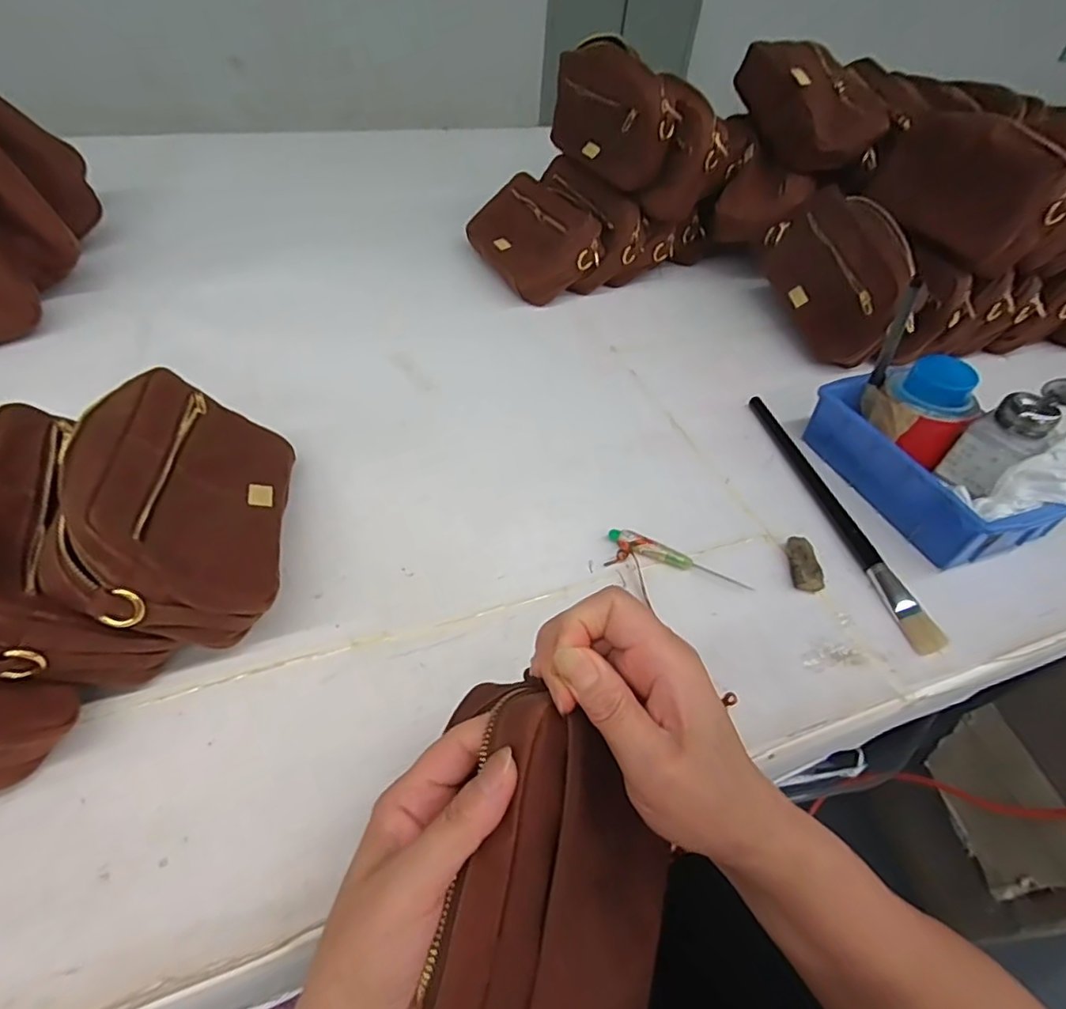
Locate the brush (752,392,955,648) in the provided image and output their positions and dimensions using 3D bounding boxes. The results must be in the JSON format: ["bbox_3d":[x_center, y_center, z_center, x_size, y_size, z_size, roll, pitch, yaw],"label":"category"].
[{"bbox_3d":[0.265,-0.004,0.525,0.019,0.013,0.300,-4,47,-10],"label":"brush"}]

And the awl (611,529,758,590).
[{"bbox_3d":[0.114,0.044,0.462,0.114,0.011,0.016,20,48,13],"label":"awl"}]

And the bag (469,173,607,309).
[{"bbox_3d":[0.001,-0.351,0.773,0.128,0.060,0.206,-42,54,10],"label":"bag"}]

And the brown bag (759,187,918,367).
[{"bbox_3d":[0.363,-0.275,0.695,0.051,0.139,0.220,-1,63,-26],"label":"brown bag"}]

